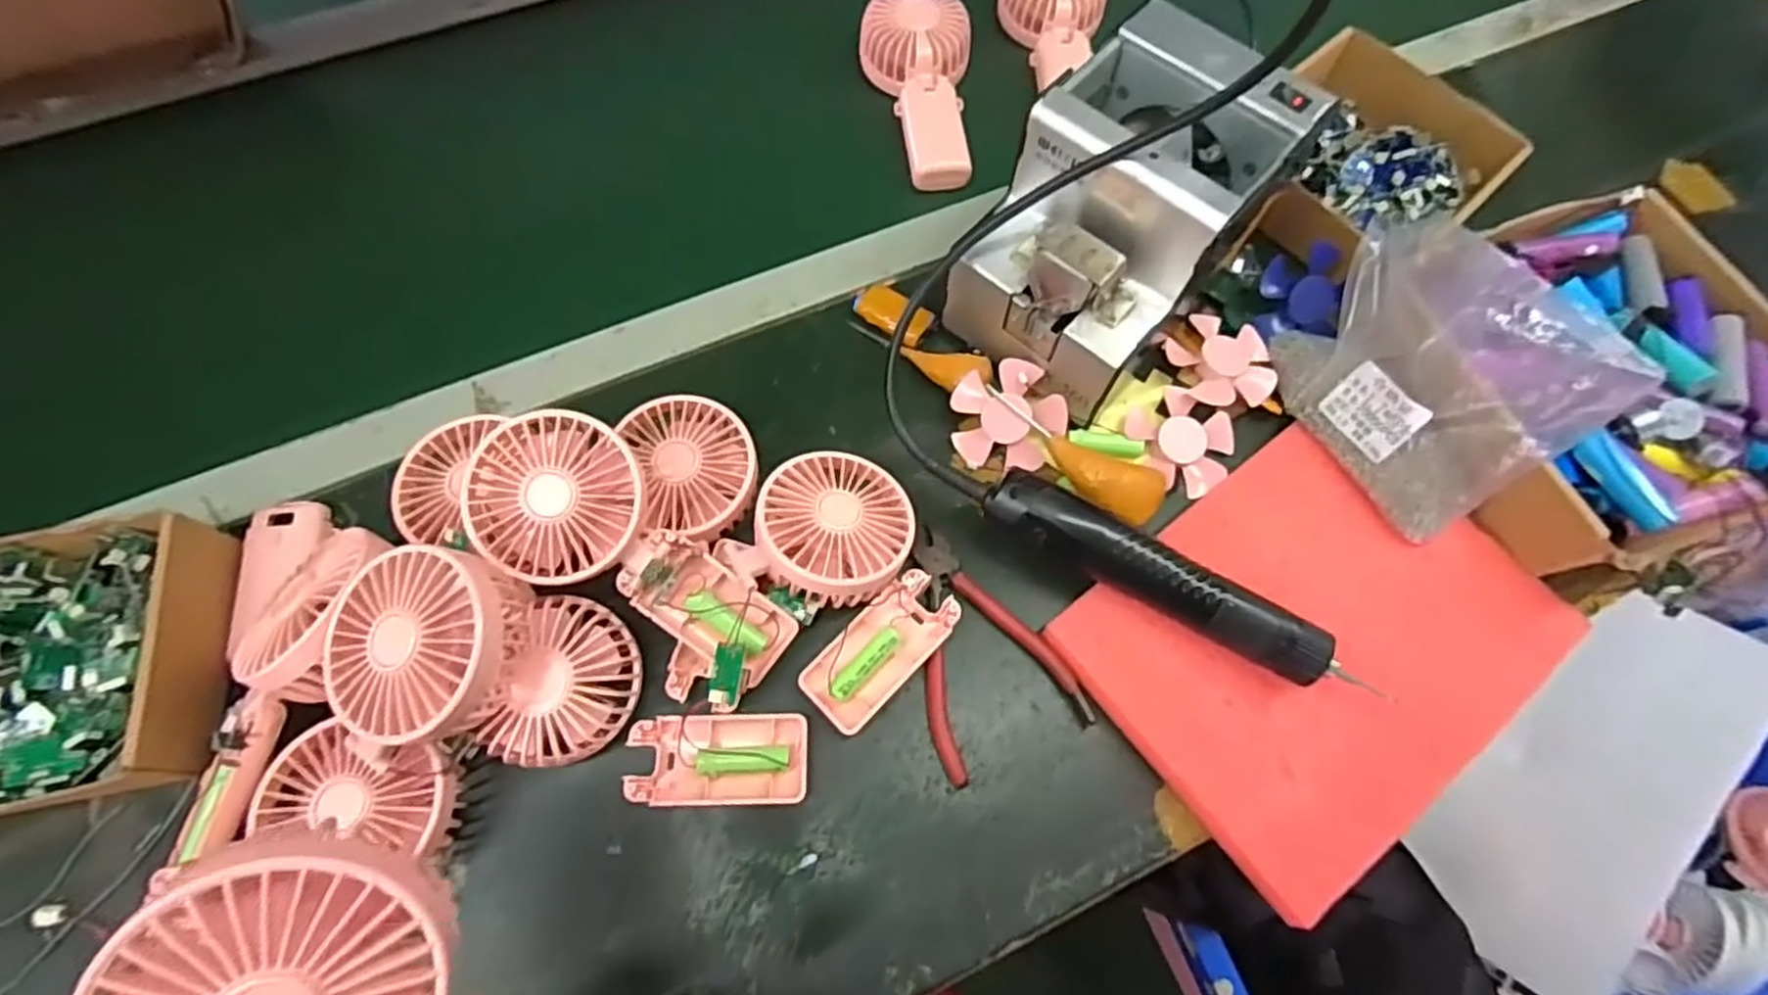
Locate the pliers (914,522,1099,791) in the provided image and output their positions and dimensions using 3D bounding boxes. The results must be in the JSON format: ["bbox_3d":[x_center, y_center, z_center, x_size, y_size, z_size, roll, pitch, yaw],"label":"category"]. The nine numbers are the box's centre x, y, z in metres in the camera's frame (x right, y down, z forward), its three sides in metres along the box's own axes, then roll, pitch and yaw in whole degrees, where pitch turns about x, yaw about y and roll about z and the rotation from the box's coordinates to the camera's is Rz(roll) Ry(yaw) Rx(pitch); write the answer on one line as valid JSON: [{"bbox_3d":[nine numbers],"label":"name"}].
[{"bbox_3d":[0.050,0.085,0.450,0.092,0.012,0.138,-24,70,-10],"label":"pliers"}]

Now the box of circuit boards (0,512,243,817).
[{"bbox_3d":[-0.455,0.094,0.405,0.177,0.053,0.146,-10,68,-5],"label":"box of circuit boards"}]

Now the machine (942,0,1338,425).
[{"bbox_3d":[0.143,-0.169,0.471,0.128,0.144,0.182,38,72,14],"label":"machine"}]

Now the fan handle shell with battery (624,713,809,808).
[{"bbox_3d":[-0.090,0.144,0.418,0.095,0.022,0.047,0,68,-1],"label":"fan handle shell with battery"}]

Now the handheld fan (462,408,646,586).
[{"bbox_3d":[-0.170,-0.002,0.407,0.085,0.036,0.085,0,85,-4],"label":"handheld fan"}]

